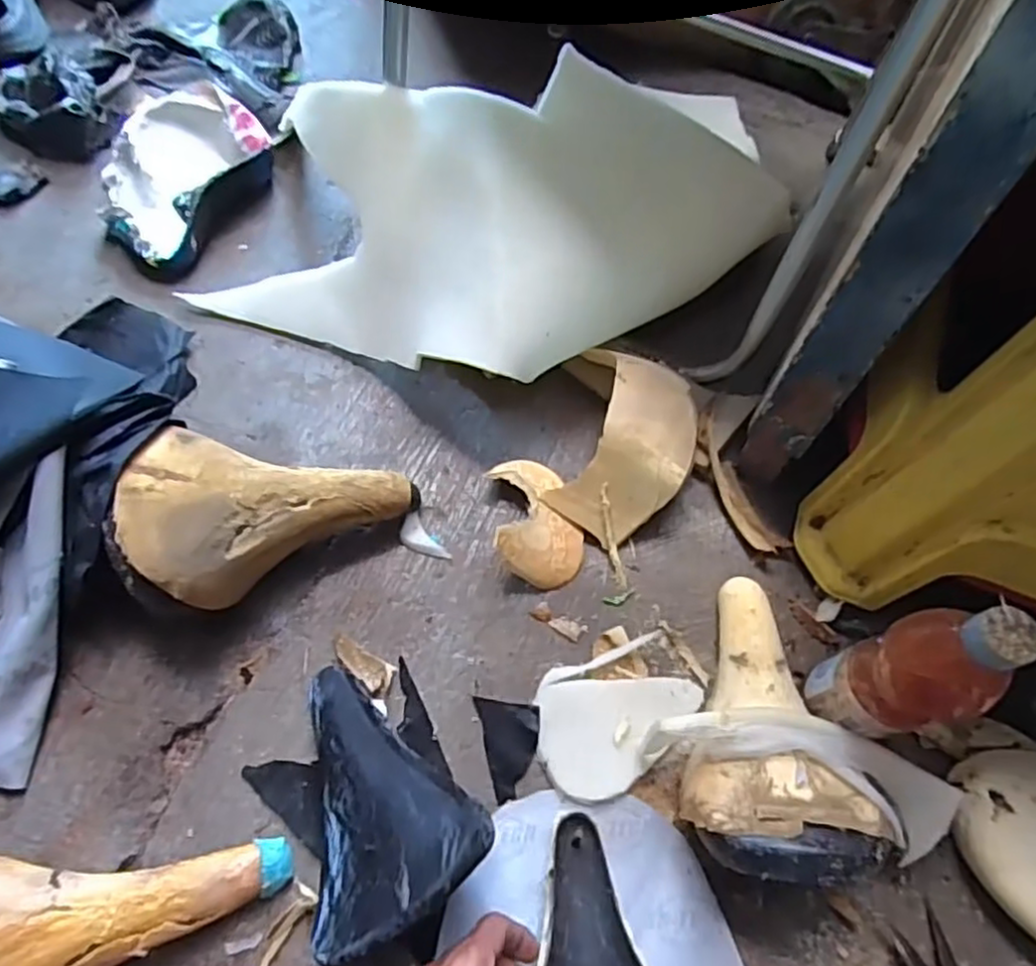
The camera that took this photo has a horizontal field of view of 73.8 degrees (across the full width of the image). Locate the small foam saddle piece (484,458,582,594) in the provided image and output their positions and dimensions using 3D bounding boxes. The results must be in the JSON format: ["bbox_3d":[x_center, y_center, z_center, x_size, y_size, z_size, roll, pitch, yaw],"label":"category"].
[{"bbox_3d":[0.017,0.029,0.617,0.079,0.049,0.122,-5,65,-6],"label":"small foam saddle piece"}]

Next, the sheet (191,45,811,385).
[{"bbox_3d":[-0.041,-0.227,0.652,0.550,0.217,0.247,15,65,4],"label":"sheet"}]

